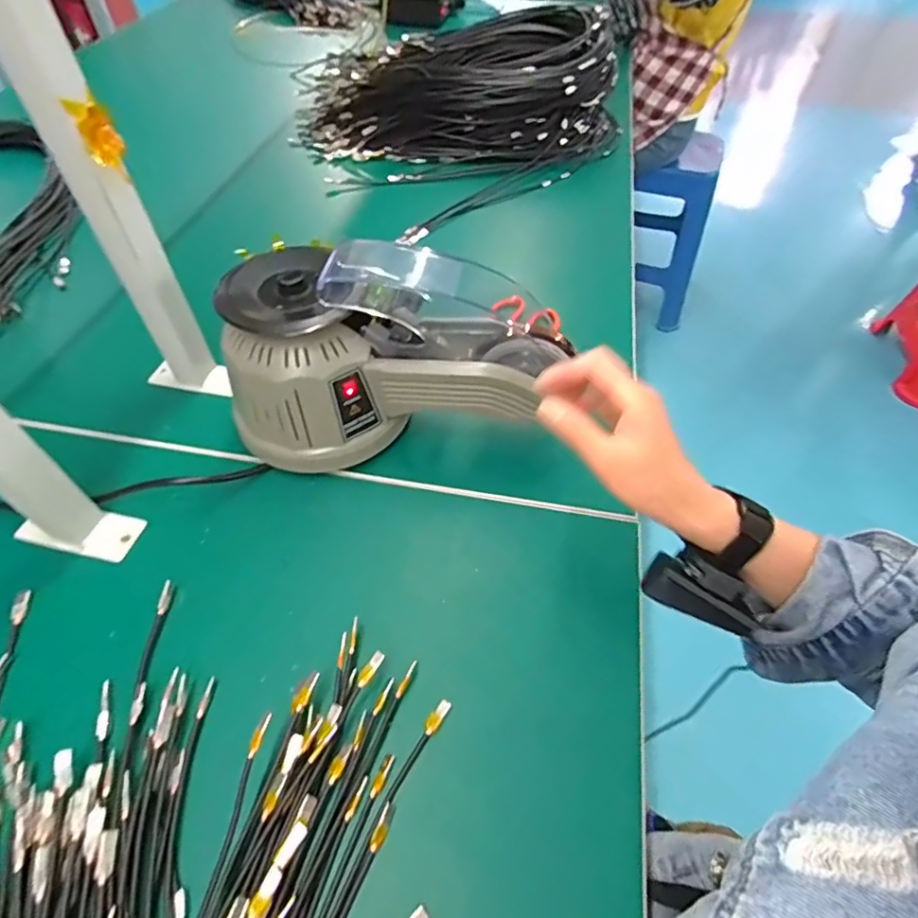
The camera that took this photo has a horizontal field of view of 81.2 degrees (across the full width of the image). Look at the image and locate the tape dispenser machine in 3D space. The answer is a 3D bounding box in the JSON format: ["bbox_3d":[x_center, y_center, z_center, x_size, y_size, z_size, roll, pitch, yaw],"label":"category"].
[{"bbox_3d":[-0.051,-0.076,0.453,0.281,0.154,0.124,5,53,2],"label":"tape dispenser machine"}]

